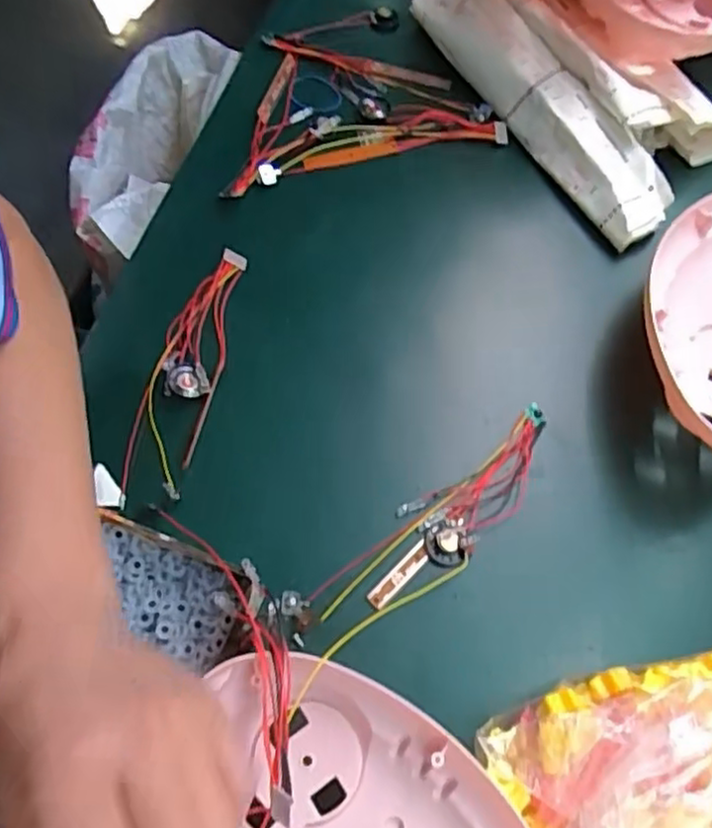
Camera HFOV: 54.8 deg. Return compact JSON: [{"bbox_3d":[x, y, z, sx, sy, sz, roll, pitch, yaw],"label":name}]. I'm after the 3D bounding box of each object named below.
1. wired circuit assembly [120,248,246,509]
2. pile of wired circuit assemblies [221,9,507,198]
[{"bbox_3d":[-0.116,-0.032,0.476,0.046,0.028,0.193,14,64,2],"label":"wired circuit assembly"},{"bbox_3d":[-0.003,-0.282,0.596,0.227,0.019,0.193,-9,66,-9],"label":"pile of wired circuit assemblies"}]

